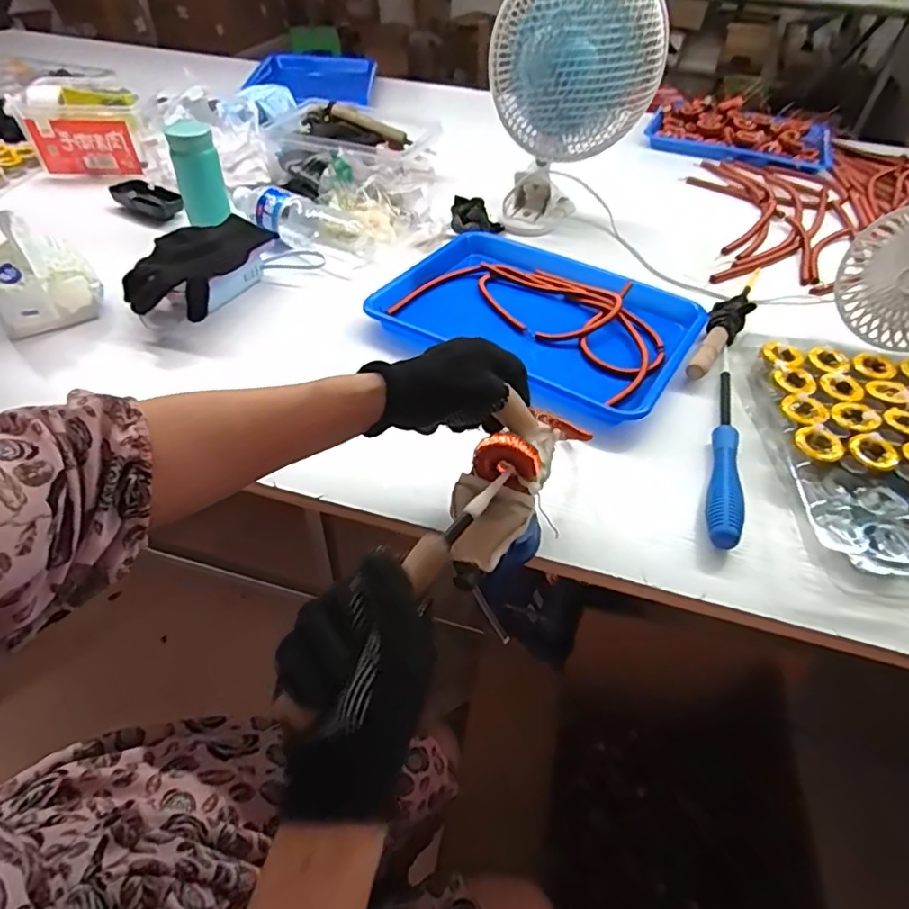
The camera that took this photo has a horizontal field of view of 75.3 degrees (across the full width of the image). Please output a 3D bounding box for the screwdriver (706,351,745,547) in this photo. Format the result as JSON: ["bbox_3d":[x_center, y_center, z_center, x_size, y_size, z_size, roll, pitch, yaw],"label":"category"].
[{"bbox_3d":[0.256,-0.017,0.551,0.027,0.022,0.263,17,47,13],"label":"screwdriver"}]

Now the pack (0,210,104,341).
[{"bbox_3d":[-0.451,-0.206,0.639,0.097,0.096,0.112,-22,51,-23],"label":"pack"}]

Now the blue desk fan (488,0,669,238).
[{"bbox_3d":[0.145,-0.455,0.764,0.199,0.303,0.116,-3,46,-6],"label":"blue desk fan"}]

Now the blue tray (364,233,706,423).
[{"bbox_3d":[0.097,-0.161,0.681,0.335,0.027,0.243,29,51,23],"label":"blue tray"}]

